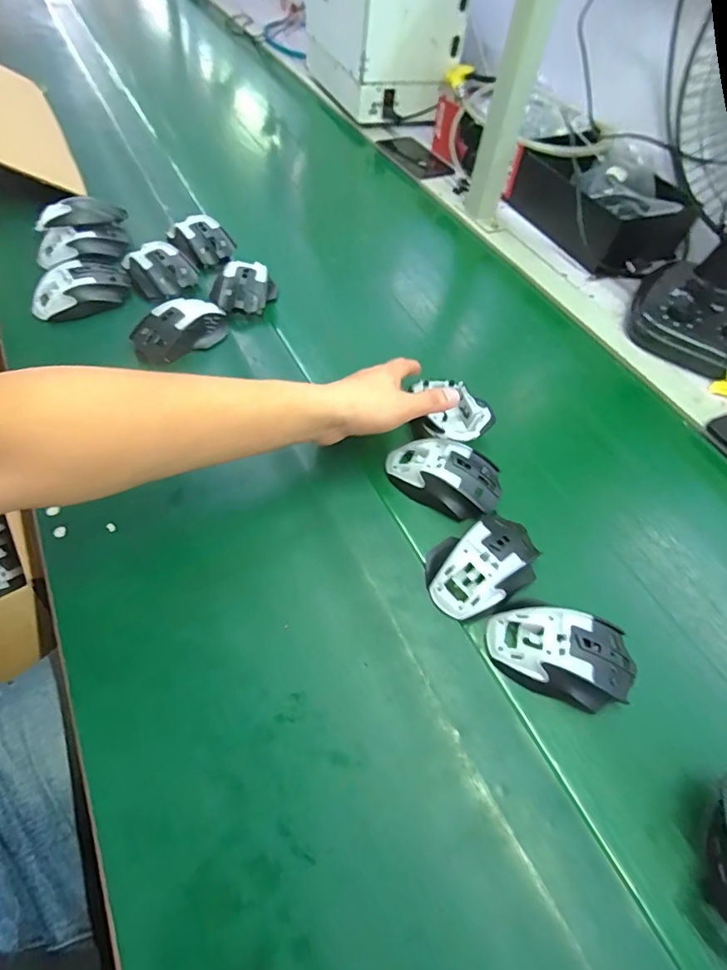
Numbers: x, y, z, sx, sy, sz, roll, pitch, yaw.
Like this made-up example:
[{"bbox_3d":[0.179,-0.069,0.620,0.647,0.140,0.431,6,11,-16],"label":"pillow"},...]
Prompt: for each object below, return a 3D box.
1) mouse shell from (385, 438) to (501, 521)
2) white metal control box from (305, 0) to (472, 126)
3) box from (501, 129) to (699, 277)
[{"bbox_3d":[0.081,-0.008,0.477,0.115,0.039,0.066,13,57,5],"label":"mouse shell"},{"bbox_3d":[0.036,-0.940,0.892,0.200,0.311,0.310,-19,61,-17],"label":"white metal control box"},{"bbox_3d":[0.378,-0.455,0.755,0.153,0.089,0.265,-27,63,-20],"label":"box"}]

